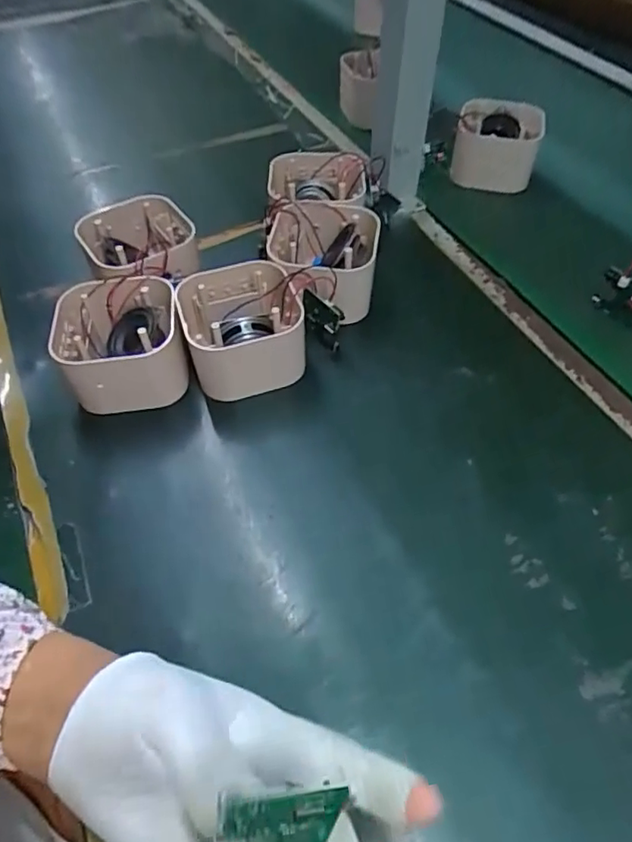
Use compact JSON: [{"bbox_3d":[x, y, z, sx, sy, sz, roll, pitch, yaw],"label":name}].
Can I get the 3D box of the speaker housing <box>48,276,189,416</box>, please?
[{"bbox_3d":[-0.152,-0.059,0.450,0.099,0.066,0.088,-7,53,-5],"label":"speaker housing"}]

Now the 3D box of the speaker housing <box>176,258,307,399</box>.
[{"bbox_3d":[-0.057,-0.070,0.454,0.090,0.065,0.095,-12,53,-8],"label":"speaker housing"}]

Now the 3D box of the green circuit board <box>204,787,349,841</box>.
[{"bbox_3d":[-0.012,0.138,0.193,0.043,0.032,0.007,10,24,-22],"label":"green circuit board"}]

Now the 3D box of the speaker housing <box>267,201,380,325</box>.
[{"bbox_3d":[0.007,-0.132,0.494,0.089,0.068,0.112,-3,53,-1],"label":"speaker housing"}]

